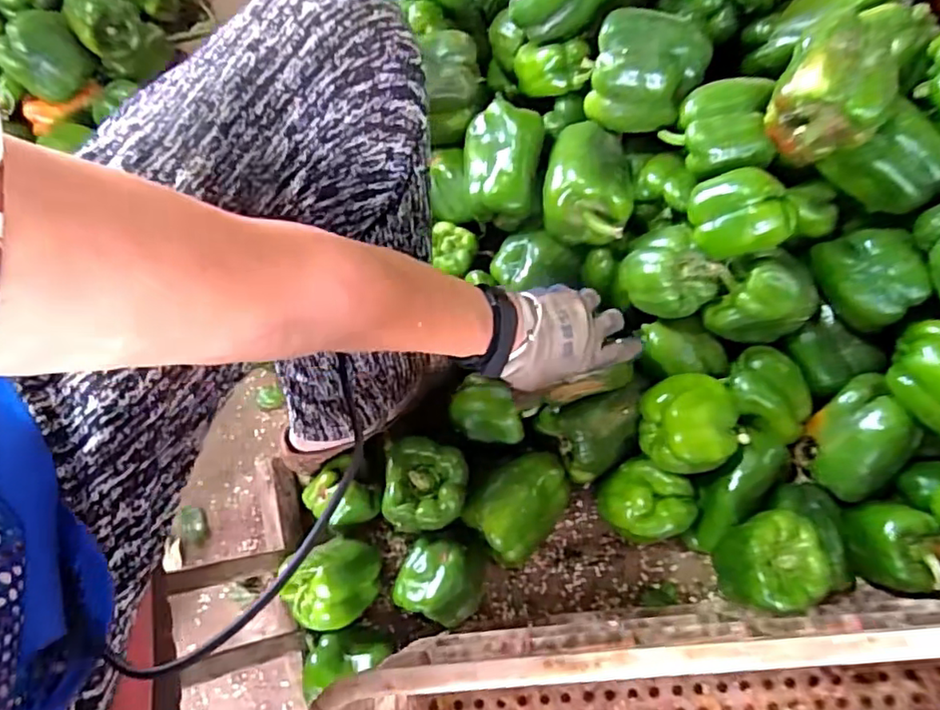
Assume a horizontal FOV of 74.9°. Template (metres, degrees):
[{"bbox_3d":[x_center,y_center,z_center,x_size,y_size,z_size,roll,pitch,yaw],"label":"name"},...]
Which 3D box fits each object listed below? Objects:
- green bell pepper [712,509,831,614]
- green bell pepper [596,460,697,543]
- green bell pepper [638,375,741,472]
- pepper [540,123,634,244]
[{"bbox_3d":[0.260,0.183,0.538,0.093,0.066,0.077,-24,71,-8],"label":"green bell pepper"},{"bbox_3d":[0.173,0.153,0.623,0.086,0.087,0.073,31,73,12],"label":"green bell pepper"},{"bbox_3d":[0.205,0.064,0.577,0.077,0.069,0.087,2,69,2],"label":"green bell pepper"},{"bbox_3d":[0.125,-0.181,0.636,0.085,0.070,0.121,11,70,5],"label":"pepper"}]

